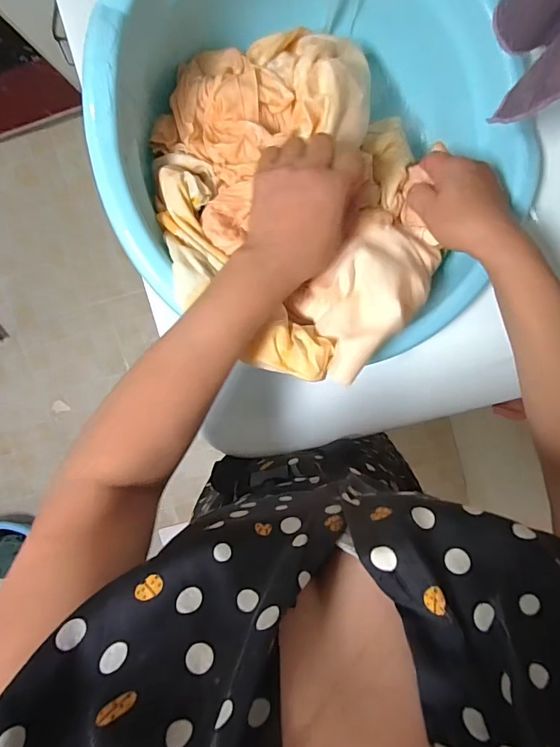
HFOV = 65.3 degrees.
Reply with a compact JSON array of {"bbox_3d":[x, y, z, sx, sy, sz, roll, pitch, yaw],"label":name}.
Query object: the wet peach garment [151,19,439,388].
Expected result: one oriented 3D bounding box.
[{"bbox_3d":[0.012,-0.169,0.393,0.252,0.120,0.304,-43,92,8],"label":"wet peach garment"}]

